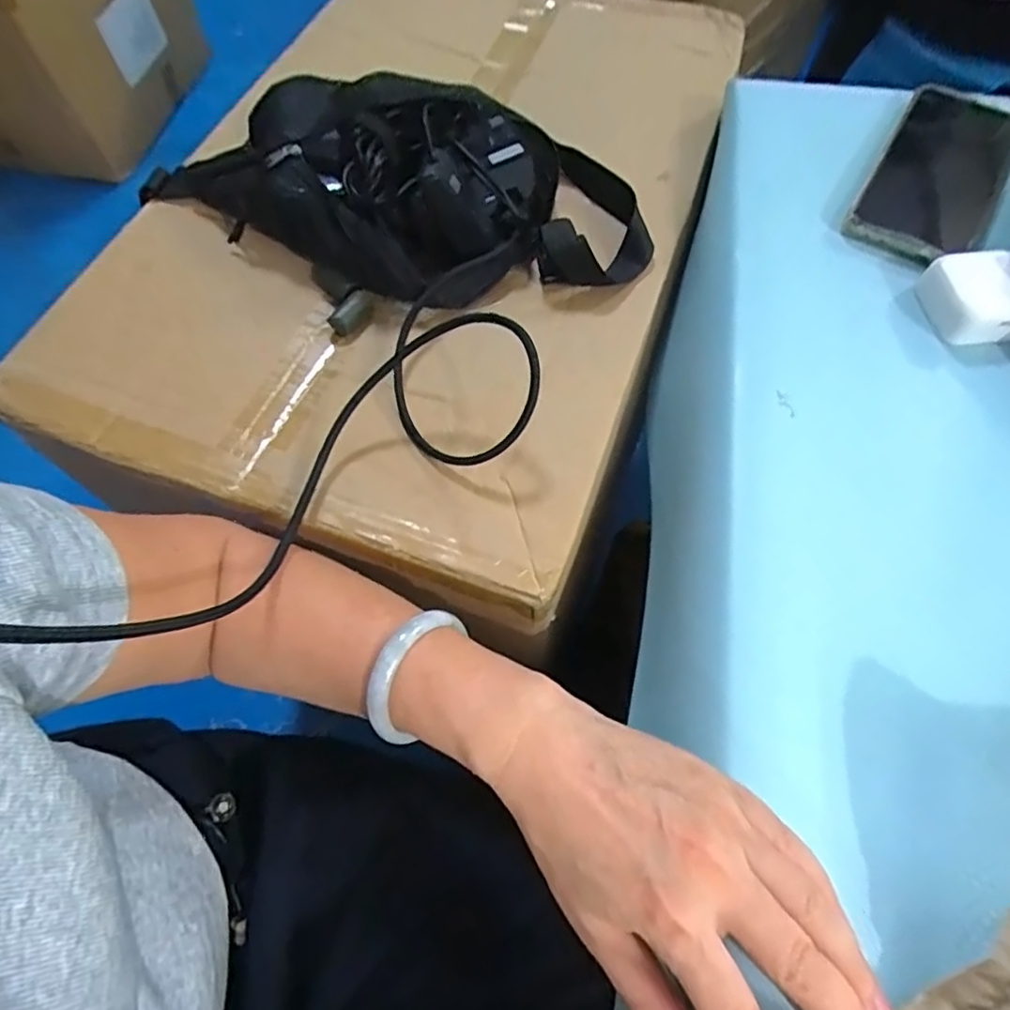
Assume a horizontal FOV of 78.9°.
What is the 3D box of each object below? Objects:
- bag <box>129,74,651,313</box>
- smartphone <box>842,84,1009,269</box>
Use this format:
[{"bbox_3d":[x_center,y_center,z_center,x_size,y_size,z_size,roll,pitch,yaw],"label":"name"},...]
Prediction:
[{"bbox_3d":[-0.085,-0.237,0.443,0.379,0.078,0.165,8,65,6],"label":"bag"},{"bbox_3d":[0.295,-0.226,0.416,0.079,0.013,0.165,29,69,15],"label":"smartphone"}]

